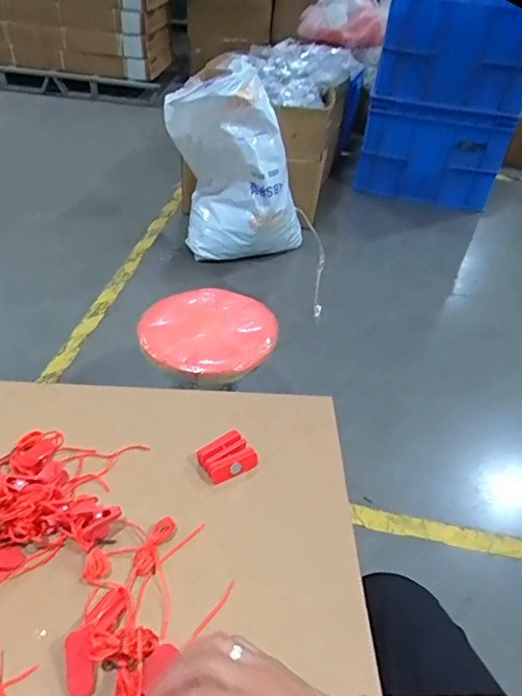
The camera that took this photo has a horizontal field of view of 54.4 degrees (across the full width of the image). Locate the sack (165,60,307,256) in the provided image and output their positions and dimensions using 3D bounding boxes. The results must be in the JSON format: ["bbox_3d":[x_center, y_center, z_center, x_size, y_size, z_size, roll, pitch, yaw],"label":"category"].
[{"bbox_3d":[-0.081,-0.577,1.606,0.385,0.508,0.314,-20,47,-27],"label":"sack"}]

